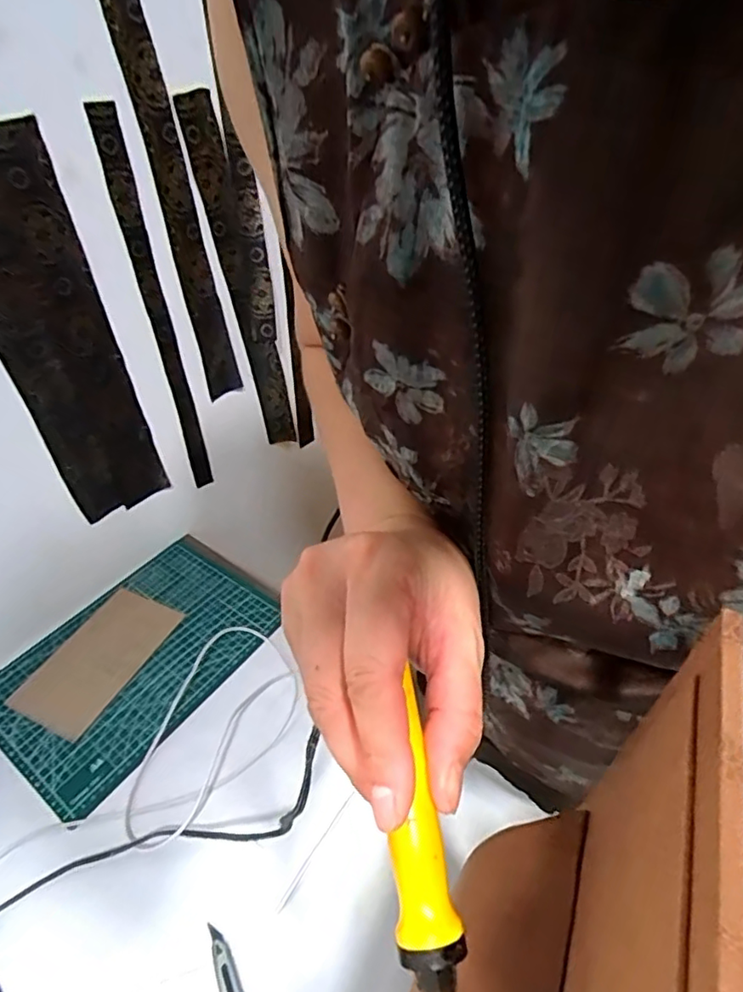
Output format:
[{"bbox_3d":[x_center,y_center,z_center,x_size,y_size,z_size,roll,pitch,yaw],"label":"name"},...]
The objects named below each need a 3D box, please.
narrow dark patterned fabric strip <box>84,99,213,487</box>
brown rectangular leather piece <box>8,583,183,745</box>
[{"bbox_3d":[-0.240,-0.190,0.666,0.029,0.438,0.011,-33,49,-32],"label":"narrow dark patterned fabric strip"},{"bbox_3d":[-0.319,0.183,0.661,0.116,0.010,0.175,13,41,22],"label":"brown rectangular leather piece"}]

